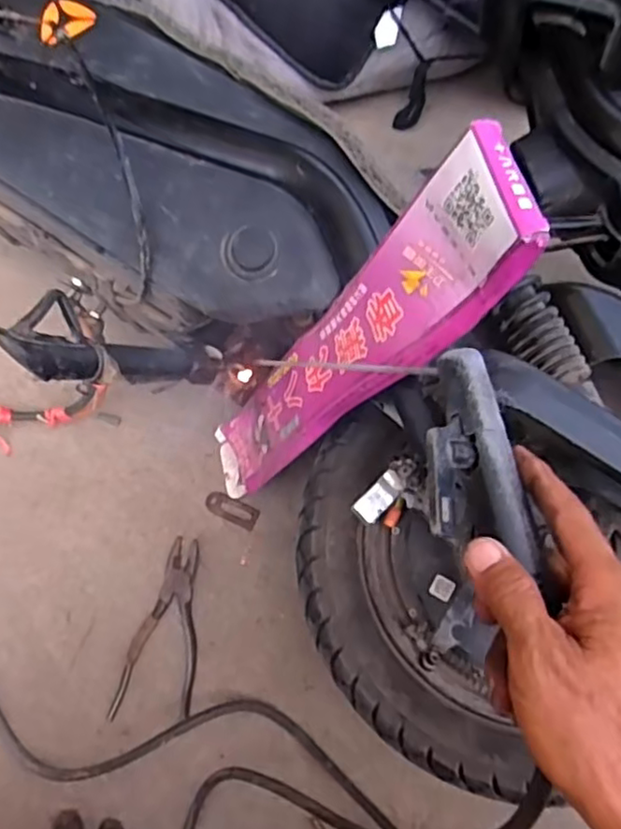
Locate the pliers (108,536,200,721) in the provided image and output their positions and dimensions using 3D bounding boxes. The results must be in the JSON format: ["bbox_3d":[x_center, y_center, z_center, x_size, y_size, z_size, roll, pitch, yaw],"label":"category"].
[{"bbox_3d":[-0.155,0.227,0.715,0.079,0.007,0.185,7,70,1],"label":"pliers"}]

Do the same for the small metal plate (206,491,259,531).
[{"bbox_3d":[-0.091,0.110,0.771,0.063,0.004,0.026,23,71,7],"label":"small metal plate"}]

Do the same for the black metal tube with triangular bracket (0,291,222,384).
[{"bbox_3d":[-0.131,-0.041,0.460,0.031,0.195,0.047,-35,71,22],"label":"black metal tube with triangular bracket"}]

